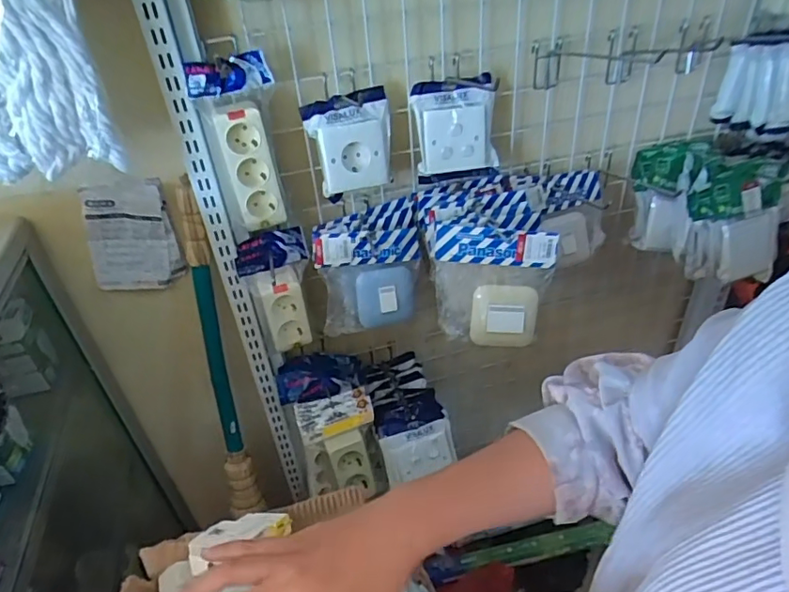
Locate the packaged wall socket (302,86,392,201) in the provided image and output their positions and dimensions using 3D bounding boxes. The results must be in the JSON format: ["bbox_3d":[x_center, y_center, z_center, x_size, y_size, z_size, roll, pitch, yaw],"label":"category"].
[{"bbox_3d":[-0.056,-0.201,0.724,0.113,0.116,0.053,-12,38,-8],"label":"packaged wall socket"}]

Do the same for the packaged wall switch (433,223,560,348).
[{"bbox_3d":[0.121,-0.012,0.689,0.147,0.145,0.040,3,9,4],"label":"packaged wall switch"}]

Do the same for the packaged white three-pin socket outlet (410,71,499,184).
[{"bbox_3d":[0.087,-0.229,0.757,0.116,0.128,0.046,-10,37,-6],"label":"packaged white three-pin socket outlet"}]

